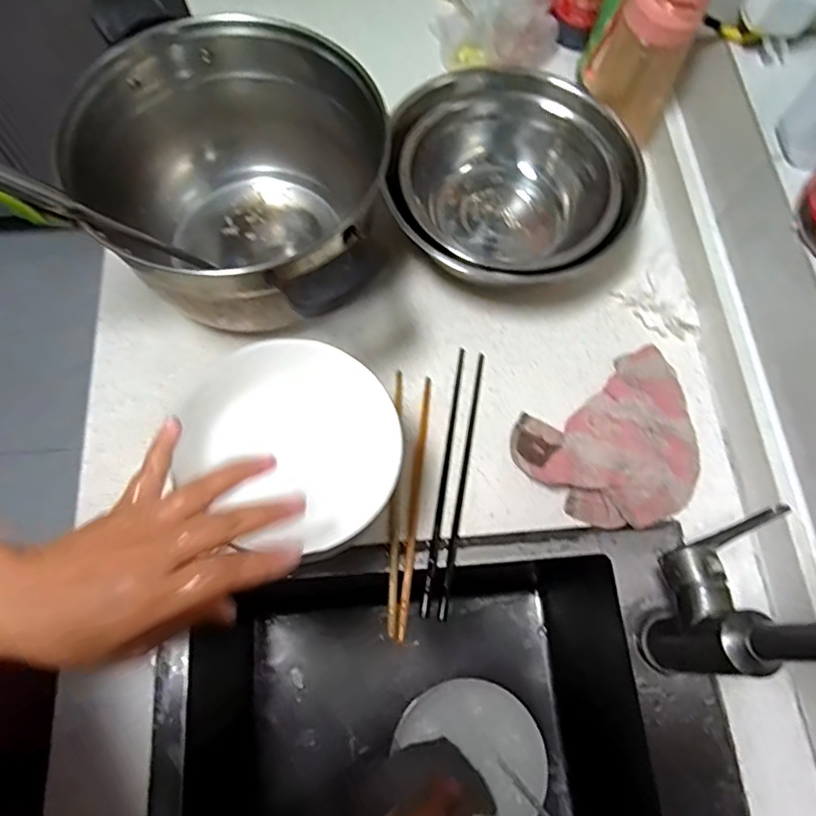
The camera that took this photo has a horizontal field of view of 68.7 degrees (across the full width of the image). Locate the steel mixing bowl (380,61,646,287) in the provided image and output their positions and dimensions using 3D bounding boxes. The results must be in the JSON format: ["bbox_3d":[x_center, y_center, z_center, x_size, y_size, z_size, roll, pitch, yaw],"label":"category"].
[{"bbox_3d":[0.098,-0.215,0.580,0.236,0.107,0.198,12,69,2],"label":"steel mixing bowl"}]

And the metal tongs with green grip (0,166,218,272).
[{"bbox_3d":[-0.242,-0.136,0.407,0.024,0.238,0.020,-25,66,30],"label":"metal tongs with green grip"}]

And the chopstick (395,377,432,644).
[{"bbox_3d":[0.005,0.081,0.517,0.009,0.008,0.225,7,69,0],"label":"chopstick"}]

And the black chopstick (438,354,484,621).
[{"bbox_3d":[0.048,0.062,0.526,0.008,0.010,0.235,10,69,2],"label":"black chopstick"}]

